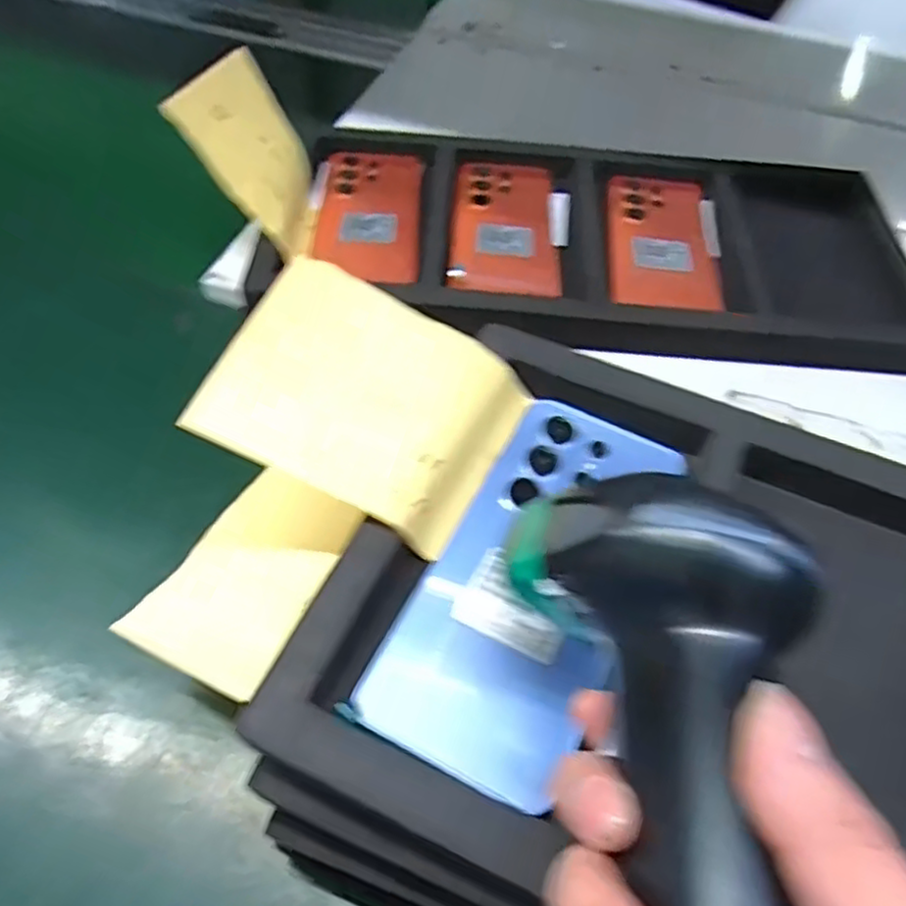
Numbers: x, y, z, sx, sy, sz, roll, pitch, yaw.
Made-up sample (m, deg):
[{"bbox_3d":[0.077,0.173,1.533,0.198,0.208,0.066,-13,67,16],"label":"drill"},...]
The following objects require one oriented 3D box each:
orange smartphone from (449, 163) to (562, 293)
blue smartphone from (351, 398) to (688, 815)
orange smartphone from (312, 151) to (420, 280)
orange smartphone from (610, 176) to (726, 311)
[{"bbox_3d":[0.041,-0.179,0.544,0.080,0.005,0.156,5,54,-1],"label":"orange smartphone"},{"bbox_3d":[0.035,0.048,0.285,0.078,0.007,0.168,24,56,13],"label":"blue smartphone"},{"bbox_3d":[-0.064,-0.183,0.538,0.076,0.009,0.167,4,51,-5],"label":"orange smartphone"},{"bbox_3d":[0.166,-0.166,0.548,0.084,0.009,0.156,8,54,1],"label":"orange smartphone"}]

